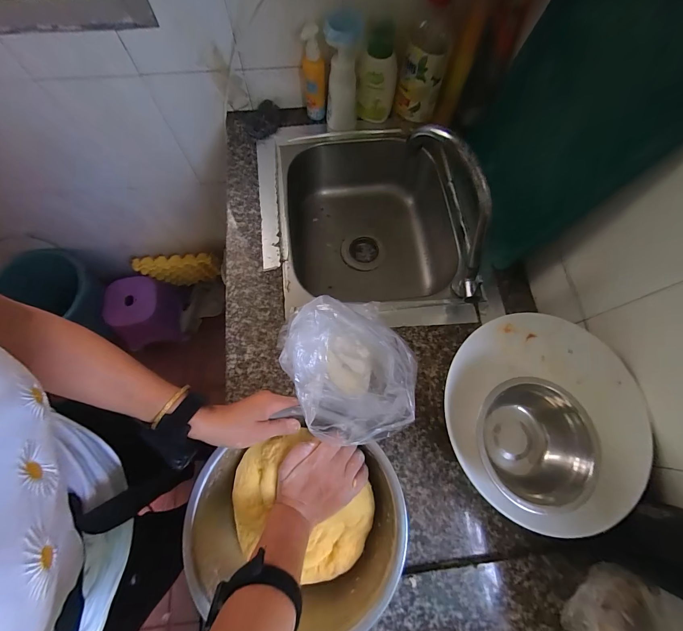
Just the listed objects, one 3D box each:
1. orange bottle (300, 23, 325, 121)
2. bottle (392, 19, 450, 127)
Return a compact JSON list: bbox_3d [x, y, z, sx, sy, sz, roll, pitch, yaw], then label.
[{"bbox_3d":[-0.055,-0.468,0.611,0.042,0.165,0.044,-5,71,-4],"label":"orange bottle"},{"bbox_3d":[0.148,-0.451,0.595,0.076,0.158,0.064,9,71,1],"label":"bottle"}]

